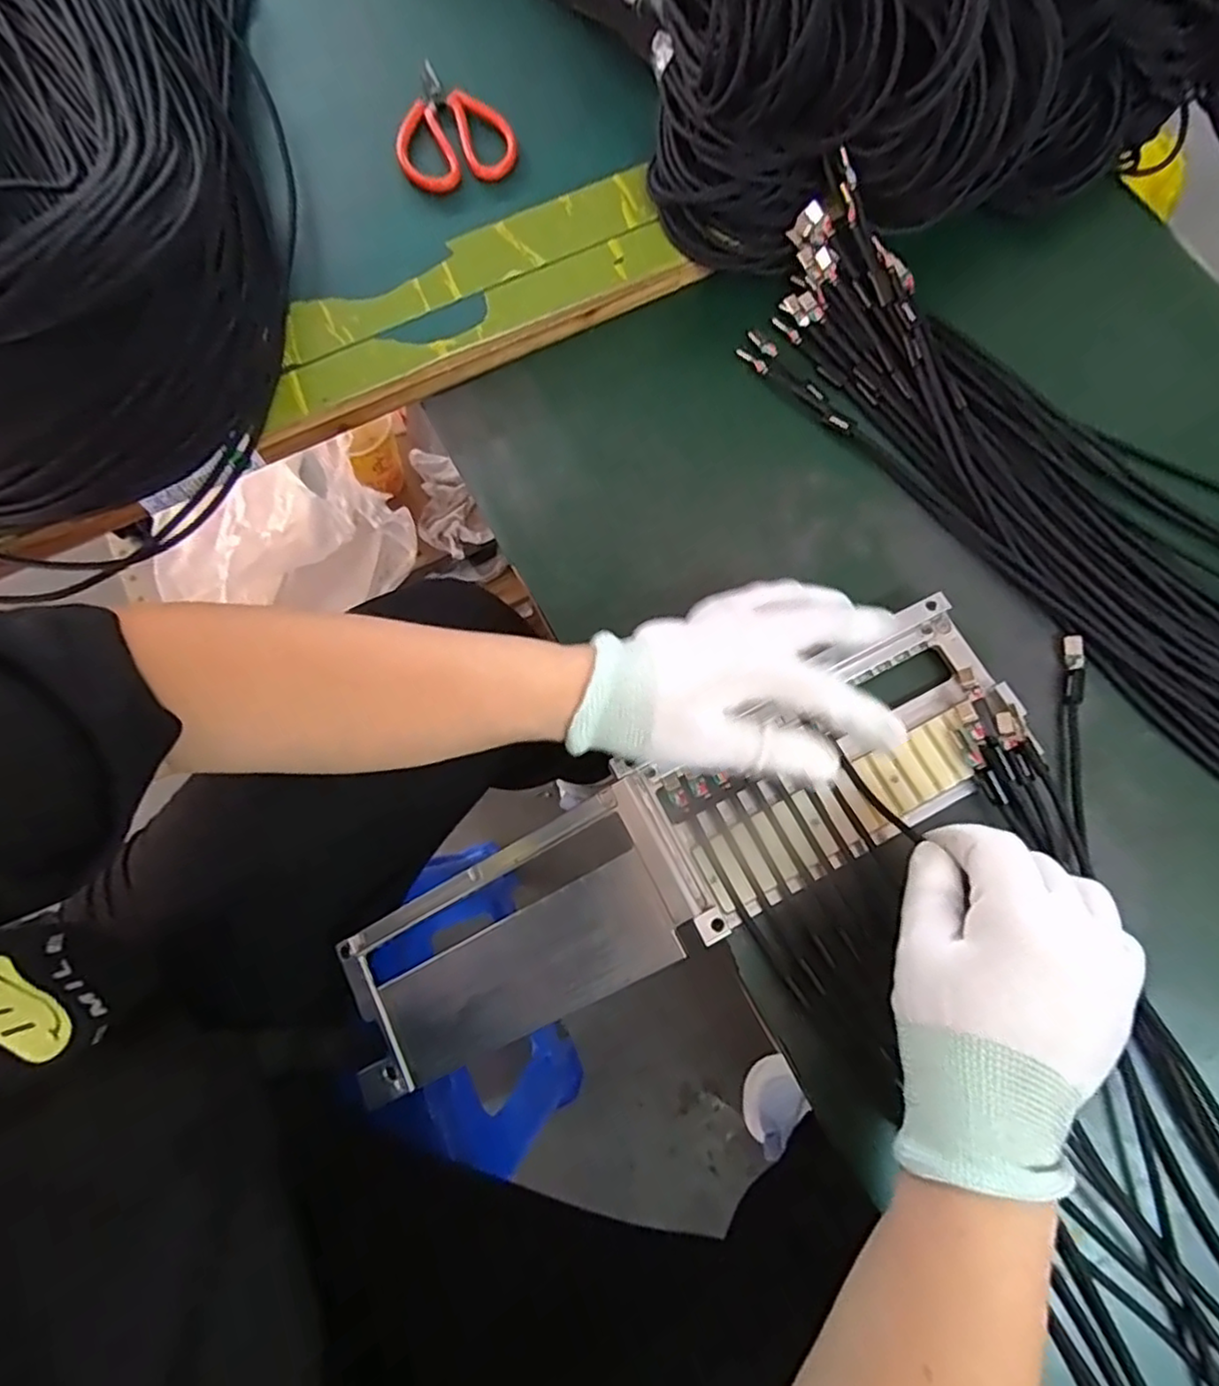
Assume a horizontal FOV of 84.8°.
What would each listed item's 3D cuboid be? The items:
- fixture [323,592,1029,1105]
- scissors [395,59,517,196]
[{"bbox_3d":[0.028,0.081,0.345,0.385,0.046,0.093,-30,76,2],"label":"fixture"},{"bbox_3d":[-0.107,-0.382,0.446,0.075,0.018,0.108,-13,75,-5],"label":"scissors"}]

